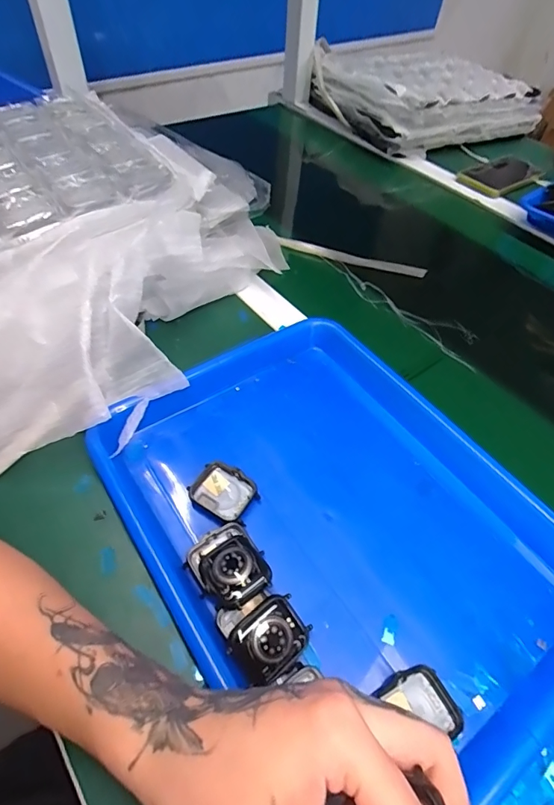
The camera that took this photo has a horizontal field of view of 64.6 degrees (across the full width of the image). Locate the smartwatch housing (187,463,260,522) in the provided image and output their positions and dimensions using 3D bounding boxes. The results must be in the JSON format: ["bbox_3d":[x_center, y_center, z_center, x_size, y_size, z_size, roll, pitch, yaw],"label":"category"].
[{"bbox_3d":[-0.039,0.066,0.328,0.046,0.007,0.036,24,54,15],"label":"smartwatch housing"}]

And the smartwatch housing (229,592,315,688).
[{"bbox_3d":[-0.004,0.142,0.265,0.045,0.012,0.035,-34,61,-27],"label":"smartwatch housing"}]

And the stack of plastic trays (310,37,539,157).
[{"bbox_3d":[0.273,-0.596,0.847,0.332,0.078,0.304,-21,56,-19],"label":"stack of plastic trays"}]

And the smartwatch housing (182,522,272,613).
[{"bbox_3d":[-0.032,0.108,0.288,0.043,0.017,0.053,-27,58,-23],"label":"smartwatch housing"}]

